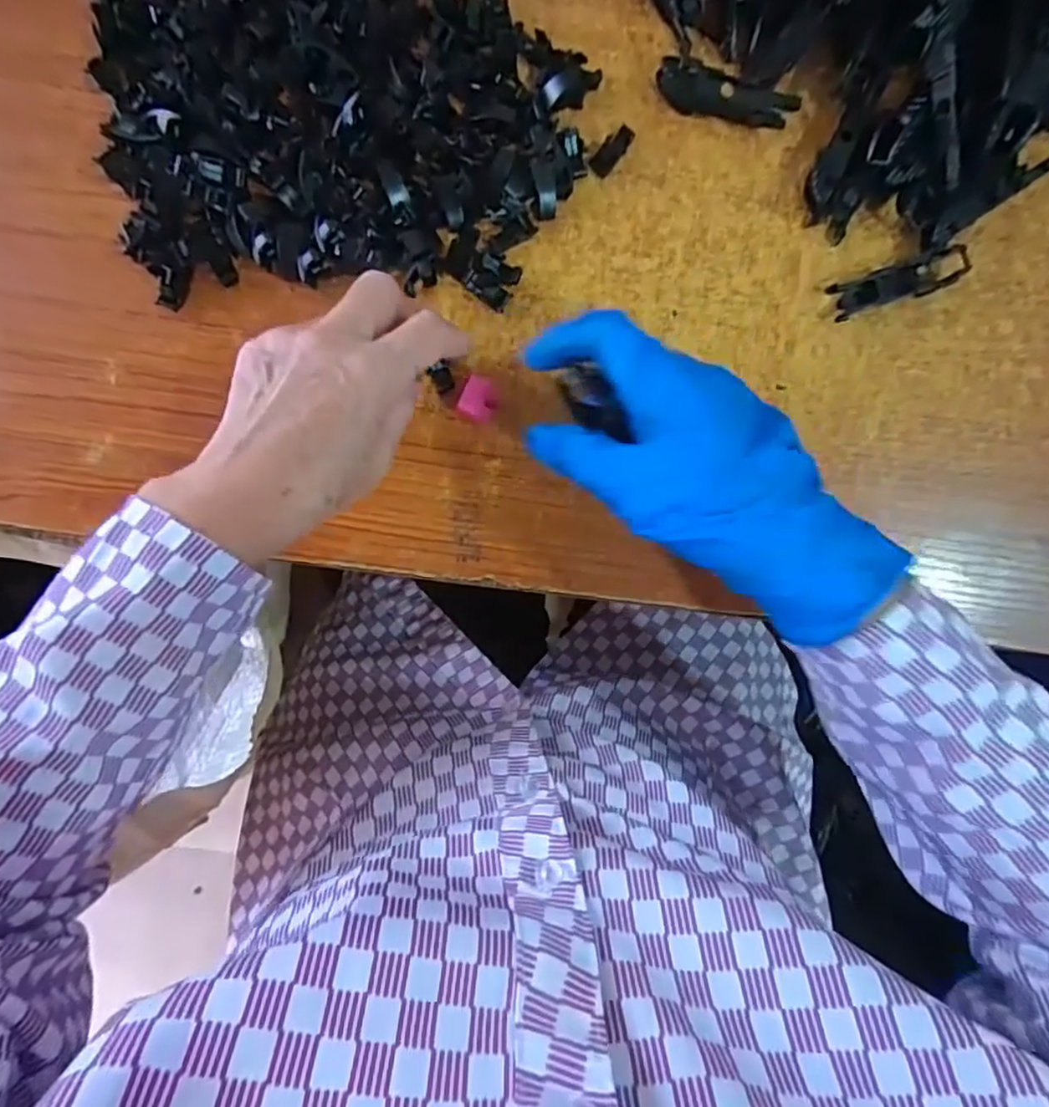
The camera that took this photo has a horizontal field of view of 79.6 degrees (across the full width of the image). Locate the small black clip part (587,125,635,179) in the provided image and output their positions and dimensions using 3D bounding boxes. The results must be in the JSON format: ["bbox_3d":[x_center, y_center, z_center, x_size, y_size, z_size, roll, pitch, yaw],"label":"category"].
[{"bbox_3d":[0.047,-0.214,0.334,0.011,0.004,0.028,38,90,-2],"label":"small black clip part"}]

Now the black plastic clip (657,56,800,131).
[{"bbox_3d":[0.105,-0.238,0.330,0.072,0.020,0.015,17,91,-2],"label":"black plastic clip"}]

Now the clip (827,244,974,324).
[{"bbox_3d":[0.206,-0.148,0.342,0.079,0.013,0.019,-17,92,-1],"label":"clip"}]

